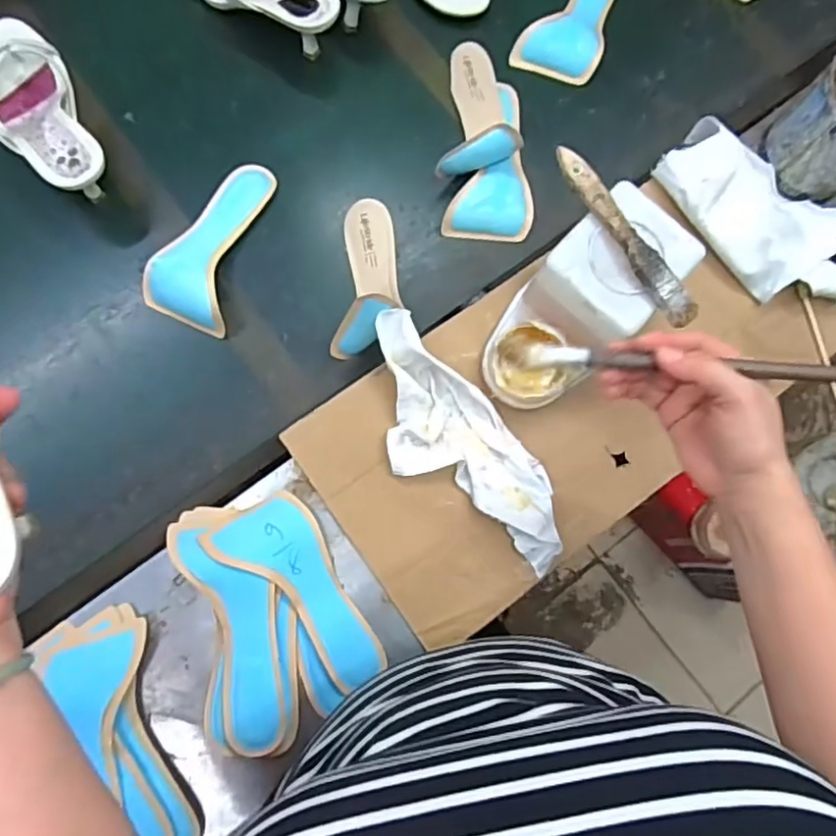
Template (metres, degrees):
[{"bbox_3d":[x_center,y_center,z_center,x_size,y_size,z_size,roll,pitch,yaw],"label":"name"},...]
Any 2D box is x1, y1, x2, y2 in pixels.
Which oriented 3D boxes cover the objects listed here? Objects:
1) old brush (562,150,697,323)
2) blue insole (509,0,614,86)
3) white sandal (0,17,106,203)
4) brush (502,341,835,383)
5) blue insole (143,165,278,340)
[{"bbox_3d":[0.171,-0.150,0.515,0.023,0.024,0.171,-32,83,-10],"label":"old brush"},{"bbox_3d":[0.191,-0.463,0.714,0.088,0.008,0.191,31,77,8],"label":"blue insole"},{"bbox_3d":[-0.397,-0.315,0.645,0.099,0.061,0.261,-29,78,-7],"label":"white sandal"},{"bbox_3d":[0.193,-0.034,0.407,0.270,0.018,0.014,5,74,10],"label":"brush"},{"bbox_3d":[-0.209,-0.183,0.636,0.084,0.027,0.186,16,75,5],"label":"blue insole"}]

